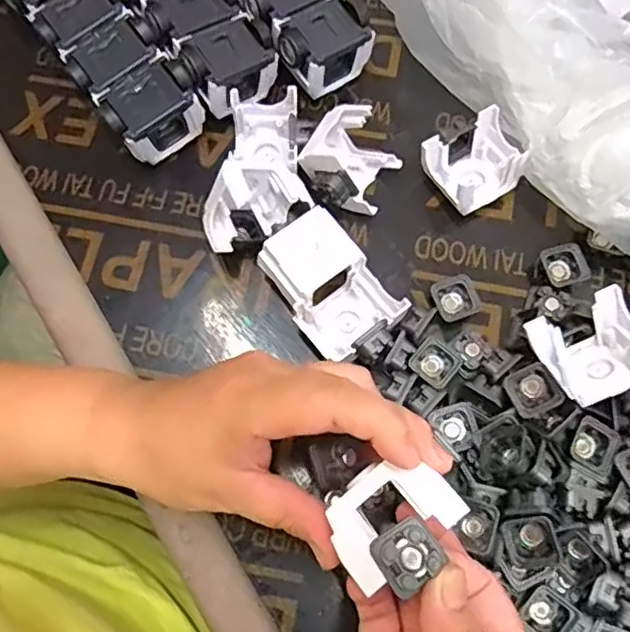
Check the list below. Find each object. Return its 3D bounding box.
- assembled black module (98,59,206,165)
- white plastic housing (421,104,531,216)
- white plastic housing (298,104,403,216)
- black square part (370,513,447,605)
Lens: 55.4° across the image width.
[{"bbox_3d":[-0.109,-0.133,0.405,0.054,0.042,0.042,-38,75,-10],"label":"assembled black module"},{"bbox_3d":[0.107,-0.101,0.400,0.056,0.033,0.049,-31,74,-8],"label":"white plastic housing"},{"bbox_3d":[0.022,-0.099,0.392,0.053,0.050,0.054,28,76,10],"label":"white plastic housing"},{"bbox_3d":[0.039,0.099,0.246,0.025,0.012,0.025,-34,75,-9],"label":"black square part"}]

